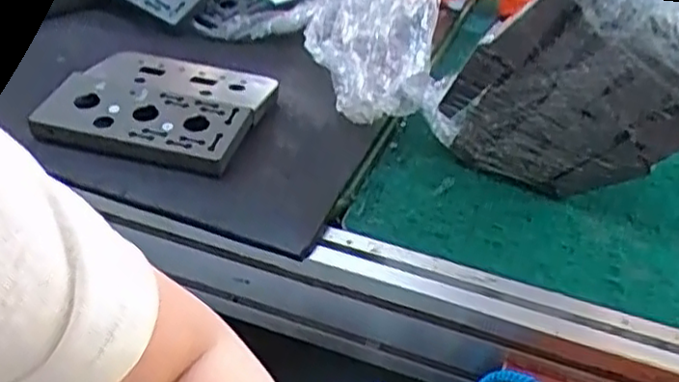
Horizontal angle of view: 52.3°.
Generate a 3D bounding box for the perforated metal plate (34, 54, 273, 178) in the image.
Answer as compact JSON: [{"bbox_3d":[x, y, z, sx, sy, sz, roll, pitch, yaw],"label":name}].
[{"bbox_3d":[-0.145,-0.071,0.557,0.153,0.022,0.144,12,34,7],"label":"perforated metal plate"}]

